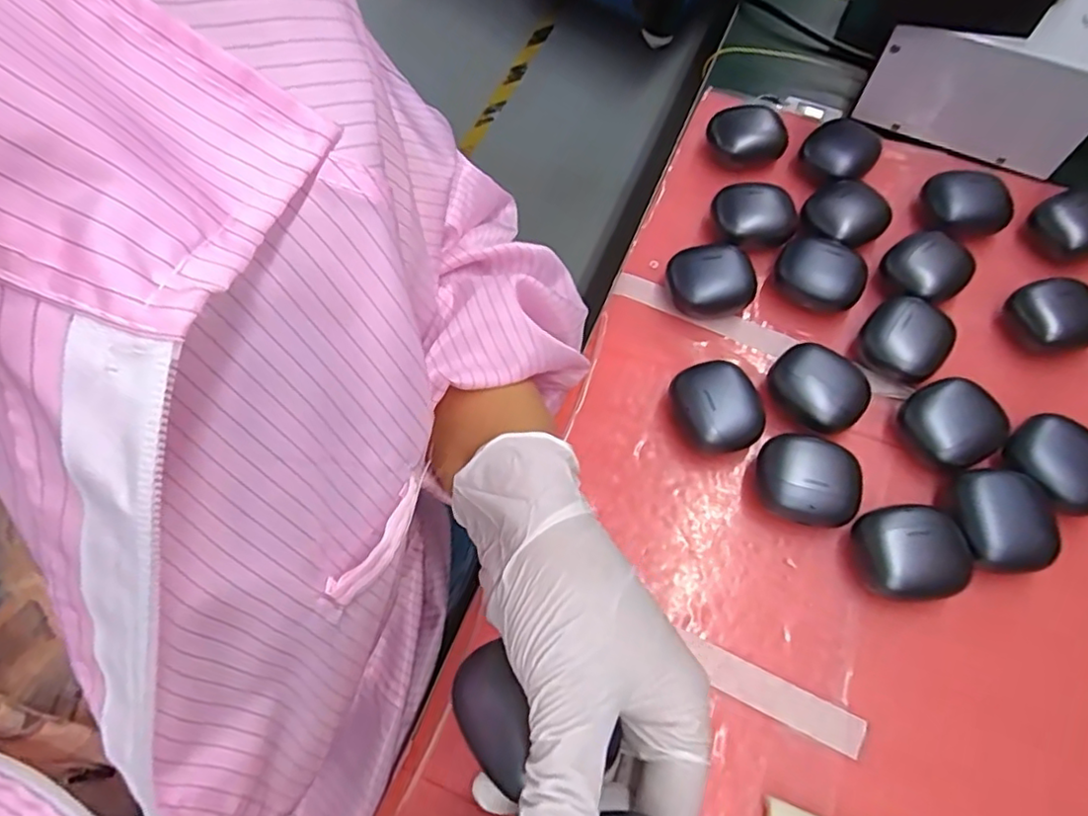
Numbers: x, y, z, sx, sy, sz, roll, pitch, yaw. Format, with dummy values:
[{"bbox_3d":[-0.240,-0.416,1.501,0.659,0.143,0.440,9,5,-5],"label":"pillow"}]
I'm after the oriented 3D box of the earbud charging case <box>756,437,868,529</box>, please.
[{"bbox_3d":[0.150,0.043,0.353,0.054,0.032,0.048,10,65,5],"label":"earbud charging case"}]

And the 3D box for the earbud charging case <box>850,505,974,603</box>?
[{"bbox_3d":[0.199,0.080,0.335,0.049,0.031,0.048,-7,65,-3],"label":"earbud charging case"}]

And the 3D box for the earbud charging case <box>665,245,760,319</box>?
[{"bbox_3d":[0.114,-0.083,0.417,0.054,0.031,0.043,-8,65,-4],"label":"earbud charging case"}]

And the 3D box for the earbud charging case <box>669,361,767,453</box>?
[{"bbox_3d":[0.106,0.001,0.374,0.050,0.032,0.053,-11,65,-5],"label":"earbud charging case"}]

